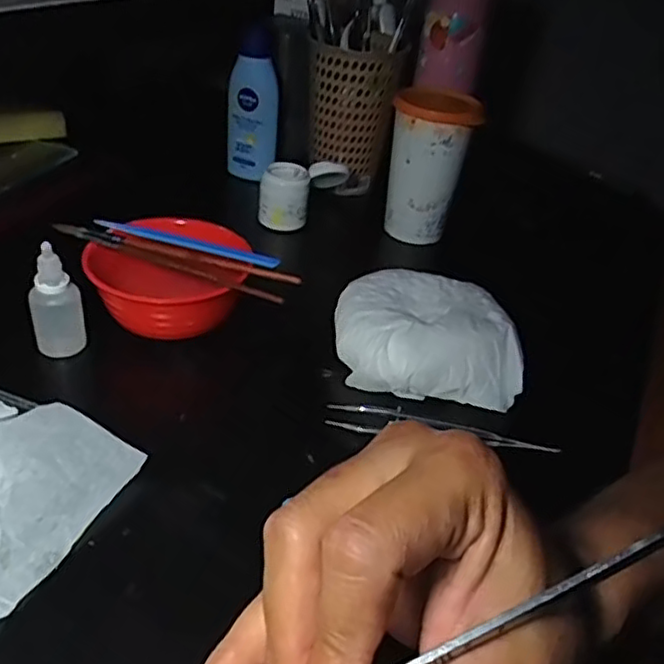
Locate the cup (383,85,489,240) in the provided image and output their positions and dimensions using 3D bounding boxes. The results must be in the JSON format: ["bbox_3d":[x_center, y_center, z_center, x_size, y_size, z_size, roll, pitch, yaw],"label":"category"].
[{"bbox_3d":[0.090,-0.149,0.604,0.071,0.124,0.072,19,36,17],"label":"cup"}]

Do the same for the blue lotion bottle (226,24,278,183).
[{"bbox_3d":[-0.078,-0.222,0.655,0.047,0.143,0.032,-2,37,-14],"label":"blue lotion bottle"}]

